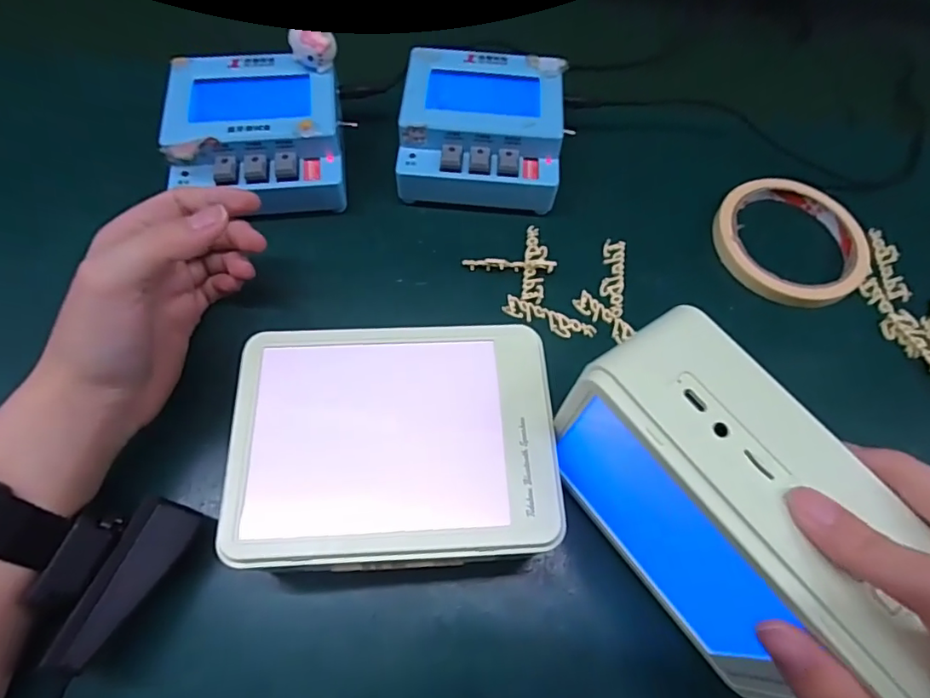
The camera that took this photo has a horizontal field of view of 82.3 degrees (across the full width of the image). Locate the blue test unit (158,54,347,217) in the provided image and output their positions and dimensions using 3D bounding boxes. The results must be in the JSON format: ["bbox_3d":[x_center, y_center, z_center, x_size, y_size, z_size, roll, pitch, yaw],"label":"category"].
[{"bbox_3d":[-0.130,-0.134,0.336,0.102,0.042,0.101,-3,62,-5],"label":"blue test unit"}]

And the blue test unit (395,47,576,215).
[{"bbox_3d":[0.011,-0.142,0.353,0.101,0.051,0.101,3,61,-2],"label":"blue test unit"}]

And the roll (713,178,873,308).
[{"bbox_3d":[0.210,-0.068,0.343,0.094,0.020,0.094,2,61,-3],"label":"roll"}]

